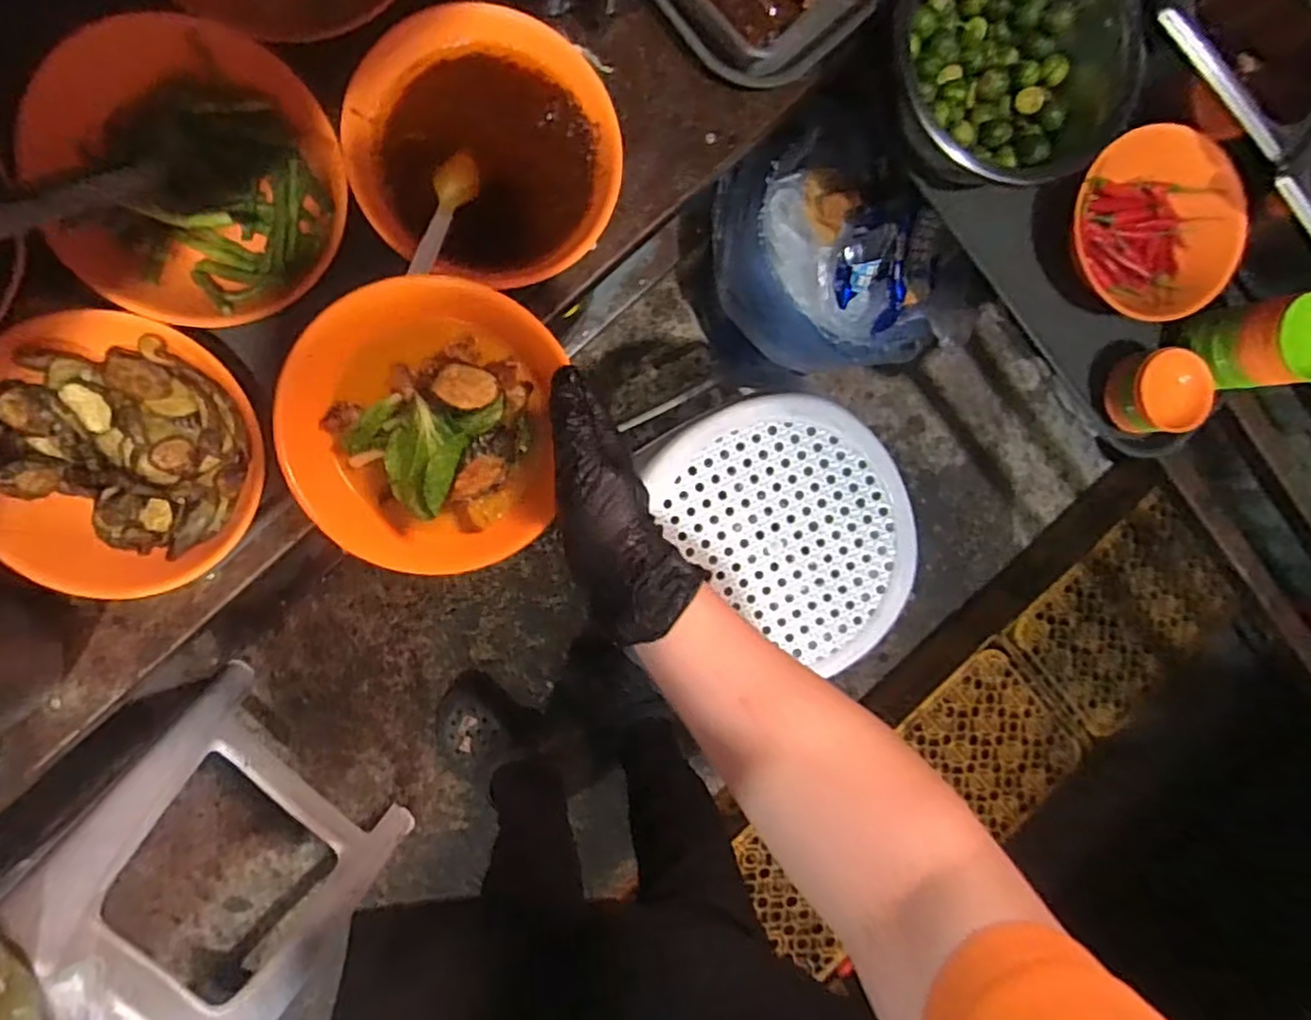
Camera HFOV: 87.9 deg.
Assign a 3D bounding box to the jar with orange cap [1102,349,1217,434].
[{"bbox_3d":[0.423,-0.099,0.575,0.058,0.052,0.070,-11,94,-9],"label":"jar with orange cap"}]

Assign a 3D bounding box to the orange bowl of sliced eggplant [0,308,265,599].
[{"bbox_3d":[-0.337,-0.032,0.429,0.160,0.041,0.172,8,90,-10],"label":"orange bowl of sliced eggplant"}]

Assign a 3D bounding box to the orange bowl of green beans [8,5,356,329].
[{"bbox_3d":[-0.277,-0.197,0.418,0.164,0.065,0.154,0,92,-10],"label":"orange bowl of green beans"}]

